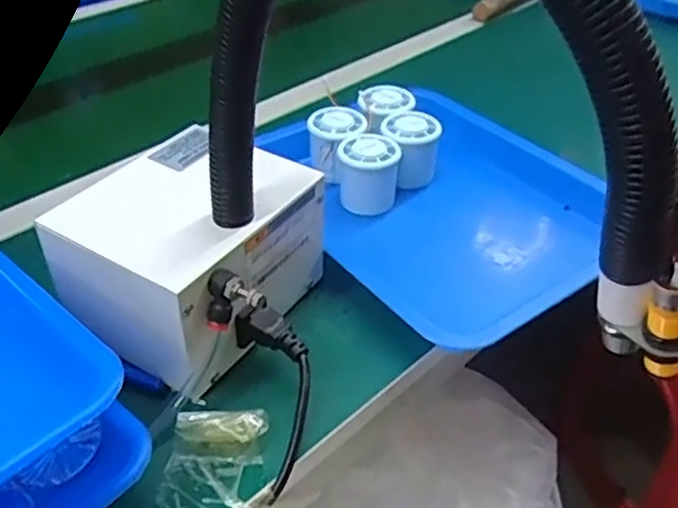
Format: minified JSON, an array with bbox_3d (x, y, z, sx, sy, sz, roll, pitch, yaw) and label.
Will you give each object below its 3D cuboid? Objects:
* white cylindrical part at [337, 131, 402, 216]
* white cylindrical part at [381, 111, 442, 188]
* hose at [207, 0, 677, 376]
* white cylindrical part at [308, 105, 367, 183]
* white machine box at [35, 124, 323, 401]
[{"bbox_3d":[0.027,-0.074,0.639,0.052,0.058,0.057,0,39,0],"label":"white cylindrical part"},{"bbox_3d":[0.068,-0.099,0.664,0.052,0.054,0.060,2,39,2],"label":"white cylindrical part"},{"bbox_3d":[0.040,-0.069,0.329,0.279,0.215,0.033,20,43,23],"label":"hose"},{"bbox_3d":[-0.001,-0.108,0.672,0.059,0.052,0.057,26,46,28],"label":"white cylindrical part"},{"bbox_3d":[-0.105,0.001,0.506,0.134,0.104,0.155,19,43,21],"label":"white machine box"}]

